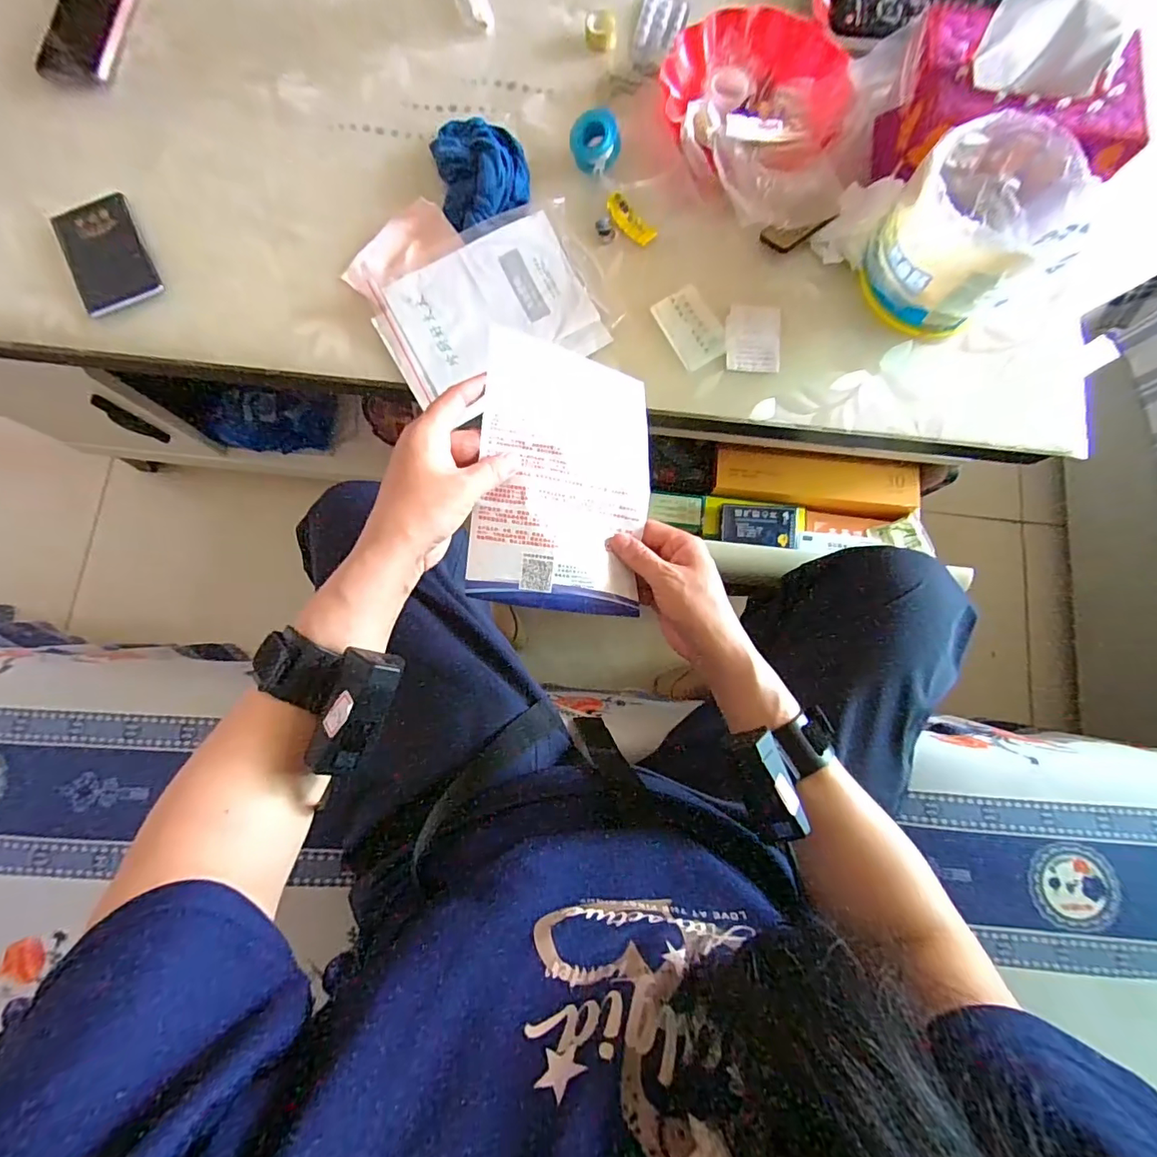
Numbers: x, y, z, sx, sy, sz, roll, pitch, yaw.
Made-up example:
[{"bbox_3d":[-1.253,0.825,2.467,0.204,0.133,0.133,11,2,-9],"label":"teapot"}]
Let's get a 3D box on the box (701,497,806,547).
[{"bbox_3d":[0.236,-0.071,0.665,0.129,0.032,0.066,10,81,0],"label":"box"}]

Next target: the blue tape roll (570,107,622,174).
[{"bbox_3d":[0.019,-0.478,0.551,0.054,0.036,0.044,-1,81,-1],"label":"blue tape roll"}]

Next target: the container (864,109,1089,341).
[{"bbox_3d":[0.375,-0.335,0.486,0.145,0.106,0.144,35,82,4],"label":"container"}]

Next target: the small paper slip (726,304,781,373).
[{"bbox_3d":[0.183,-0.250,0.524,0.056,0.009,0.070,1,81,-1],"label":"small paper slip"}]

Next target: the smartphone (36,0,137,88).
[{"bbox_3d":[-0.563,-0.642,0.578,0.077,0.016,0.163,7,81,0],"label":"smartphone"}]

